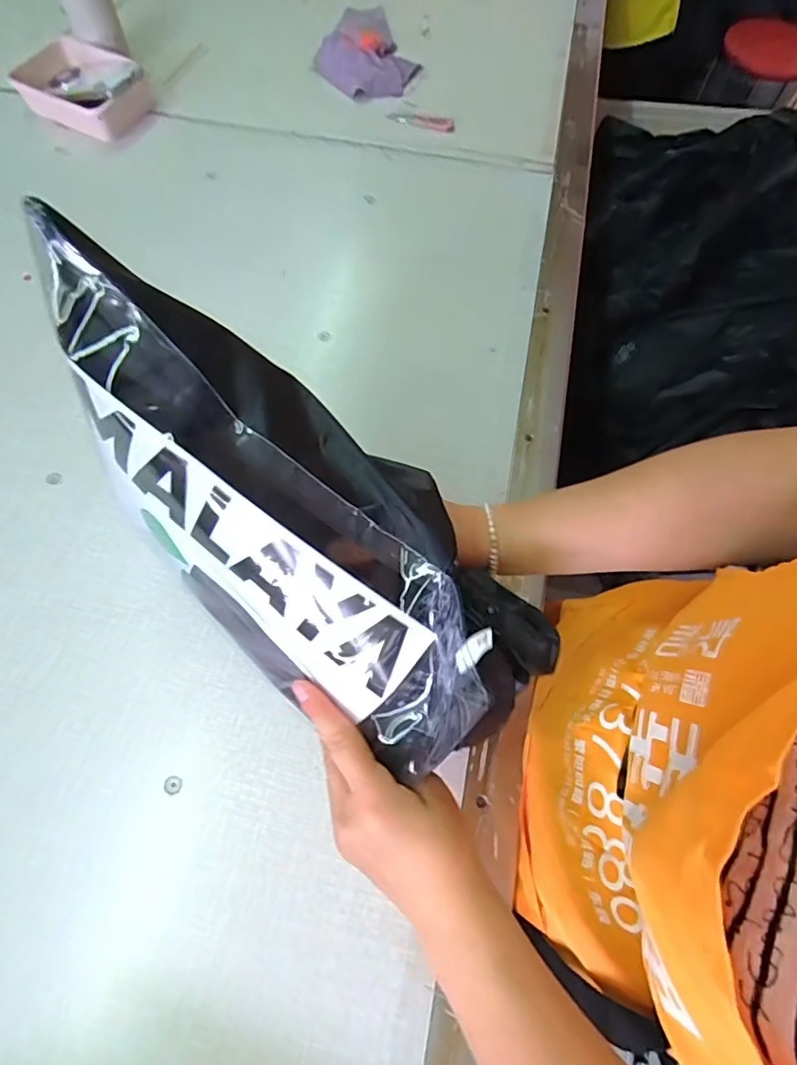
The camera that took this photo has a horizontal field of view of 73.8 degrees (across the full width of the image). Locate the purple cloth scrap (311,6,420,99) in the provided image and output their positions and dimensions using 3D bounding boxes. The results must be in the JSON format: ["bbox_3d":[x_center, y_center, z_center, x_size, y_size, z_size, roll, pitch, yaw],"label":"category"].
[{"bbox_3d":[-0.059,-0.748,0.826,0.141,0.028,0.230,-20,68,-9],"label":"purple cloth scrap"}]

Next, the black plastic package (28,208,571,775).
[{"bbox_3d":[-0.054,-0.020,0.275,0.312,0.097,0.138,46,72,-5],"label":"black plastic package"}]

